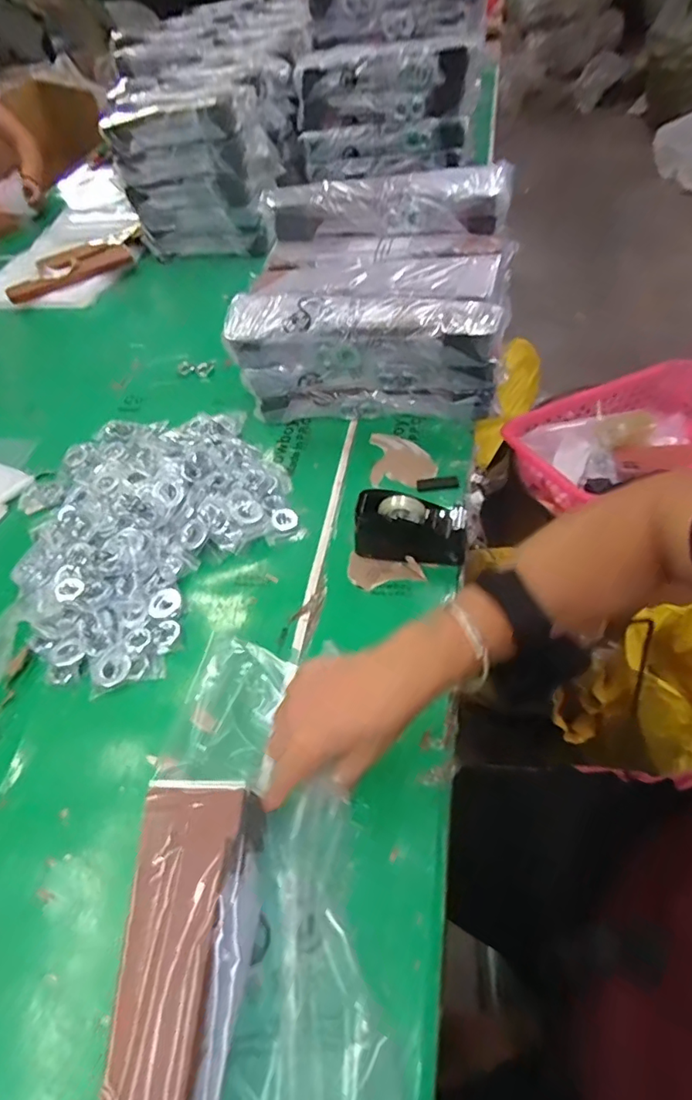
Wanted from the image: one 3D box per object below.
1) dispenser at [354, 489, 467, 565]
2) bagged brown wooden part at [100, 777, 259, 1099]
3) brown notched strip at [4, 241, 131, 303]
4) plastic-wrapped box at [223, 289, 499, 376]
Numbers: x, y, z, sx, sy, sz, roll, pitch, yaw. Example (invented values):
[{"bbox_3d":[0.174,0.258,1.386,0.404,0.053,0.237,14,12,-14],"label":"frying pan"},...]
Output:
[{"bbox_3d":[0.066,-0.024,0.556,0.115,0.070,0.049,6,56,13],"label":"dispenser"},{"bbox_3d":[-0.112,0.305,0.334,0.079,0.033,0.295,-3,52,4],"label":"bagged brown wooden part"},{"bbox_3d":[-0.541,-0.548,1.044,0.243,0.037,0.096,-25,55,-9],"label":"brown notched strip"},{"bbox_3d":[0.020,-0.256,0.638,0.309,0.080,0.084,2,53,12],"label":"plastic-wrapped box"}]

